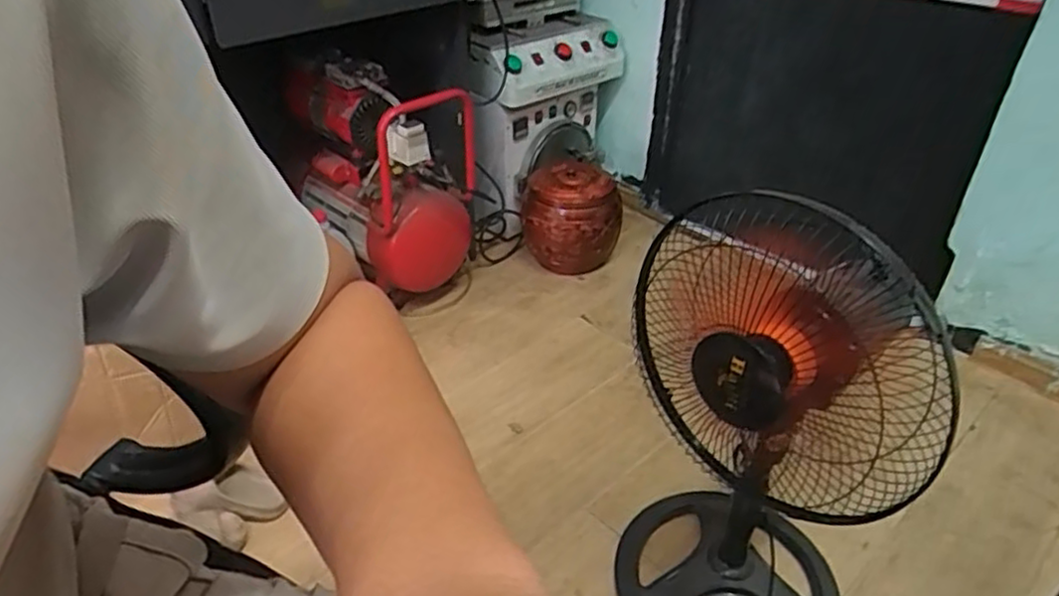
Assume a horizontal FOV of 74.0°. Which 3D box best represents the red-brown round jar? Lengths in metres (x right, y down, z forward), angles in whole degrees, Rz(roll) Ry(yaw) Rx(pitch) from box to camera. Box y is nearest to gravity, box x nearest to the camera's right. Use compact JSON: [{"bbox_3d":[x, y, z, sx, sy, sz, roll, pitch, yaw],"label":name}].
[{"bbox_3d":[0.102,-0.187,1.738,0.239,0.238,0.242,0,35,0],"label":"red-brown round jar"}]

